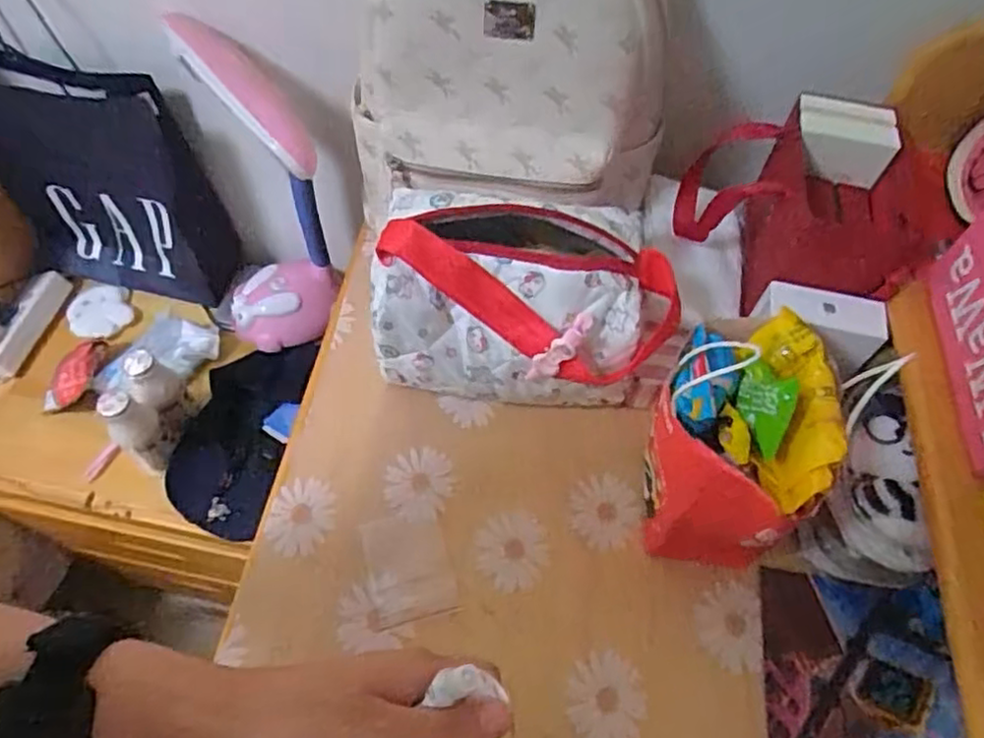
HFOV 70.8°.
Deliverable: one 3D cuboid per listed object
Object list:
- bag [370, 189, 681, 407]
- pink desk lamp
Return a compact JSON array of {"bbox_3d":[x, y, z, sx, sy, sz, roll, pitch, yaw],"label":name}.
[{"bbox_3d":[0.023,-0.042,0.528,0.206,0.144,0.113,10,58,4],"label":"bag"},{"bbox_3d":[-0.266,-0.168,0.760,0.152,0.366,0.179,-11,59,-9],"label":"pink desk lamp"}]

